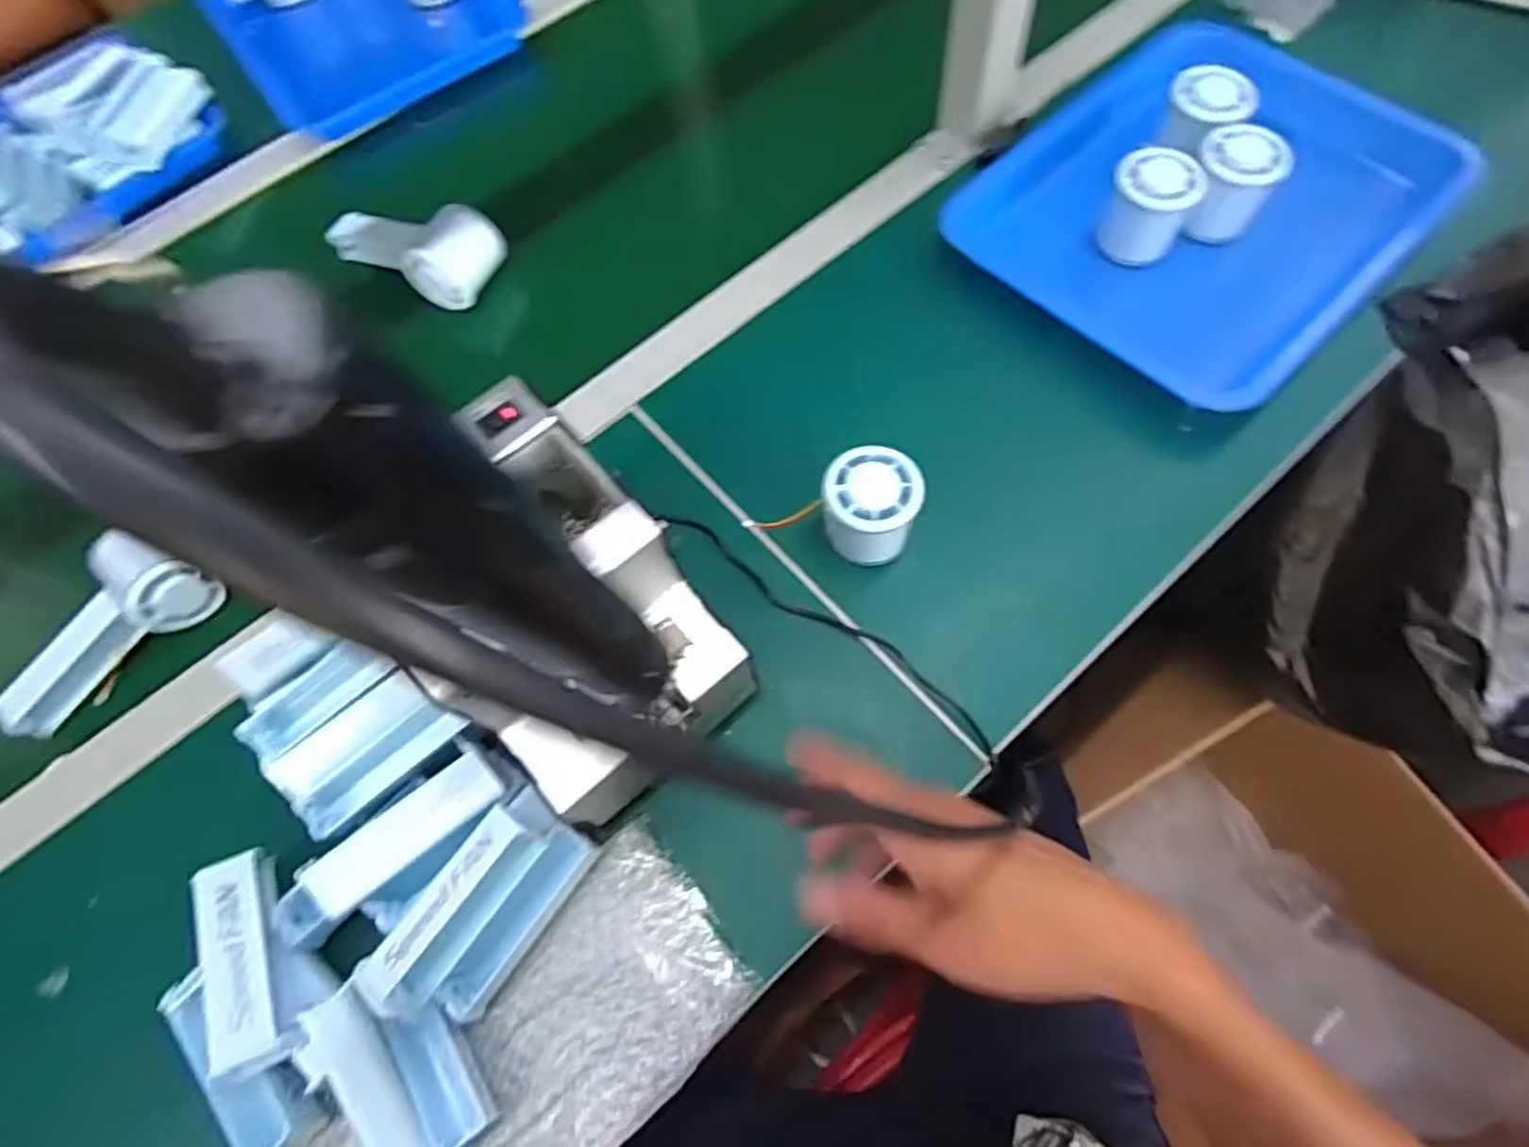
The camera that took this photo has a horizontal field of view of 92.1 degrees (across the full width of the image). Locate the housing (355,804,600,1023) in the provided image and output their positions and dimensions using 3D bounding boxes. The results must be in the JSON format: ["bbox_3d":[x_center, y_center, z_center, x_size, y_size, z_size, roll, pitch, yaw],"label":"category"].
[{"bbox_3d":[-0.146,0.177,0.388,0.050,0.055,0.109,33,71,15],"label":"housing"}]

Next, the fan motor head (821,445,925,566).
[{"bbox_3d":[0.067,-0.040,0.468,0.059,0.064,0.055,8,67,5],"label":"fan motor head"}]

